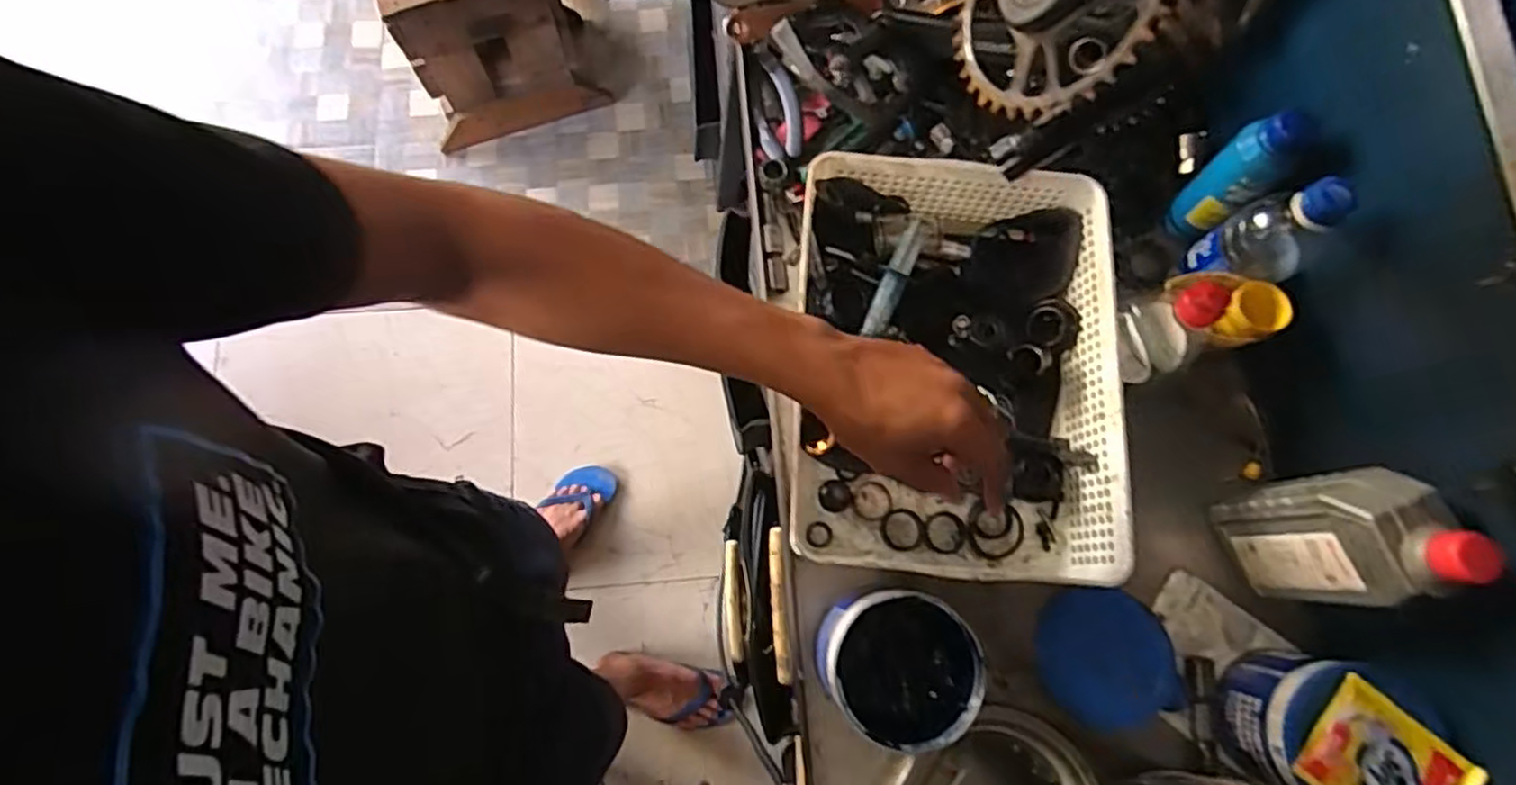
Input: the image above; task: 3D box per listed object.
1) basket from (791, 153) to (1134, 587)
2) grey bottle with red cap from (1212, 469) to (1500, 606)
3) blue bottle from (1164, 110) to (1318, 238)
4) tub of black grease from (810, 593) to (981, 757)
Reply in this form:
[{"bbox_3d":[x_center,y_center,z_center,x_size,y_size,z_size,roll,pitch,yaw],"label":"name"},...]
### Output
[{"bbox_3d":[0.158,-0.019,0.587,0.243,0.076,0.327,3,76,-1],"label":"basket"},{"bbox_3d":[0.407,0.103,0.505,0.052,0.175,0.086,-17,77,-6],"label":"grey bottle with red cap"},{"bbox_3d":[0.381,-0.174,0.576,0.036,0.134,0.034,35,78,7],"label":"blue bottle"},{"bbox_3d":[0.100,0.196,0.520,0.103,0.083,0.097,0,76,-2],"label":"tub of black grease"}]

